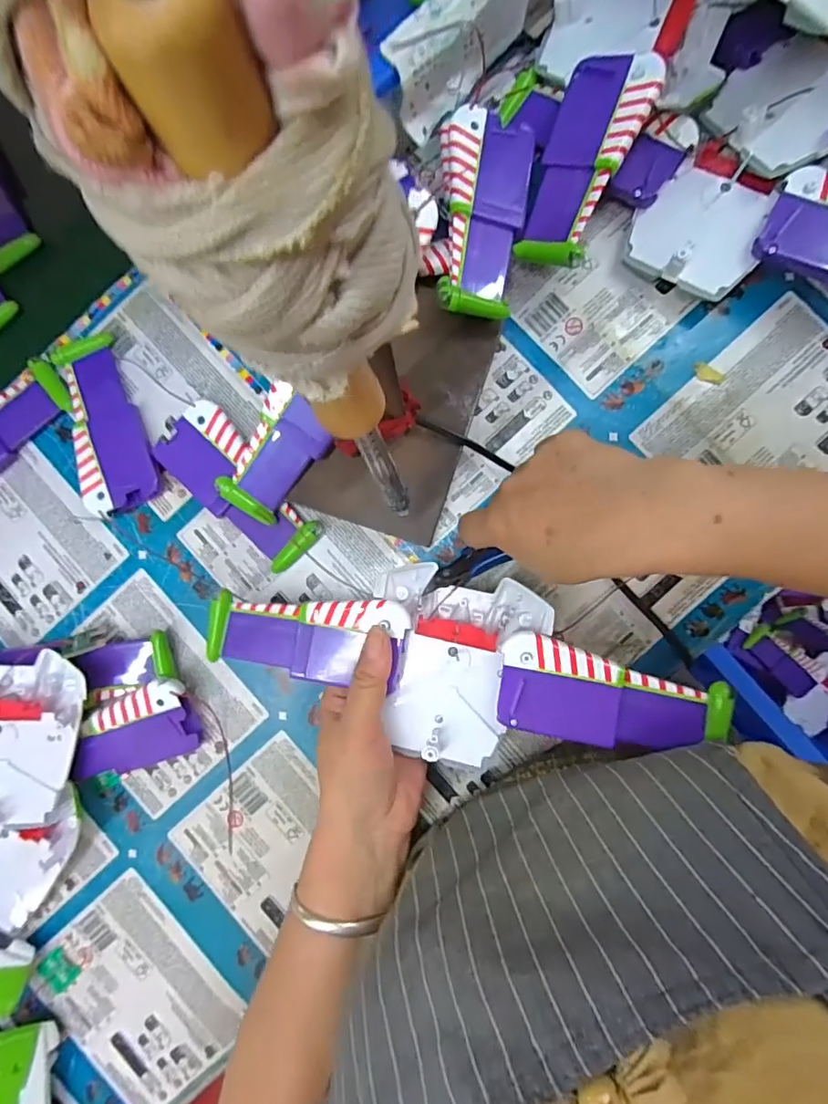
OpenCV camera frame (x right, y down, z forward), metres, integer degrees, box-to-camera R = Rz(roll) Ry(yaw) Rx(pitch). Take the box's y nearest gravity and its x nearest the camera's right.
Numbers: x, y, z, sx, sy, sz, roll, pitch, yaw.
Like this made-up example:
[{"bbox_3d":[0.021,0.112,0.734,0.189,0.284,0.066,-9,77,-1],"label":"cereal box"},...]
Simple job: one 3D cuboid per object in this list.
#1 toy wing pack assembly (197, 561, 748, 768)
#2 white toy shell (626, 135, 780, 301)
[{"bbox_3d":[0.023,0.067,0.313,0.287,0.030,0.100,10,92,9],"label":"toy wing pack assembly"},{"bbox_3d":[0.179,-0.198,0.326,0.083,0.028,0.072,-44,88,2],"label":"white toy shell"}]

